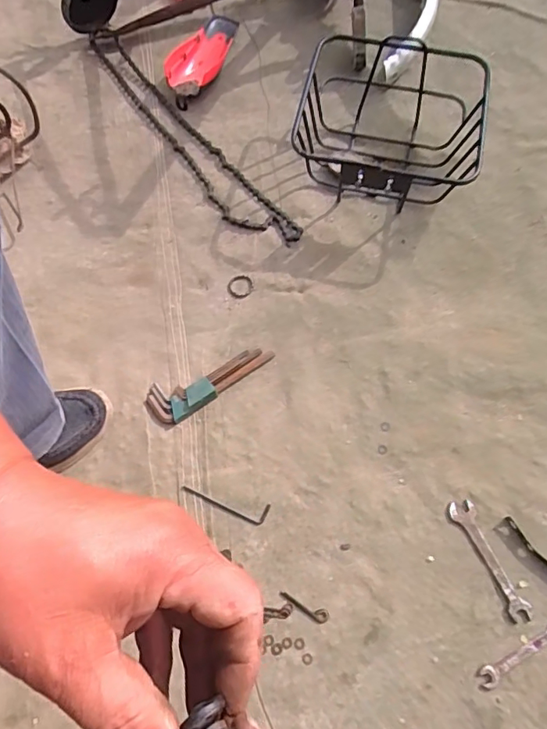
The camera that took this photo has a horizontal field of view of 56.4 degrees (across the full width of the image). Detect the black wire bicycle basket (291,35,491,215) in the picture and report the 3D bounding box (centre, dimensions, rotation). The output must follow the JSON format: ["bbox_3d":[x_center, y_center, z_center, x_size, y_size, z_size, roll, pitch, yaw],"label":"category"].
[{"bbox_3d":[0.169,-0.352,0.765,0.260,0.130,0.231,12,70,4],"label":"black wire bicycle basket"}]

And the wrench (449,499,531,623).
[{"bbox_3d":[0.269,0.241,0.632,0.031,0.004,0.151,-25,72,-10],"label":"wrench"}]

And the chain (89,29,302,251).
[{"bbox_3d":[-0.154,-0.374,0.843,0.074,0.030,0.548,-39,76,-11],"label":"chain"}]

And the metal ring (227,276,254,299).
[{"bbox_3d":[-0.050,-0.116,0.762,0.040,0.004,0.035,-14,70,-6],"label":"metal ring"}]

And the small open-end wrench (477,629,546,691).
[{"bbox_3d":[0.290,0.340,0.595,0.115,0.004,0.023,-27,72,-11],"label":"small open-end wrench"}]

